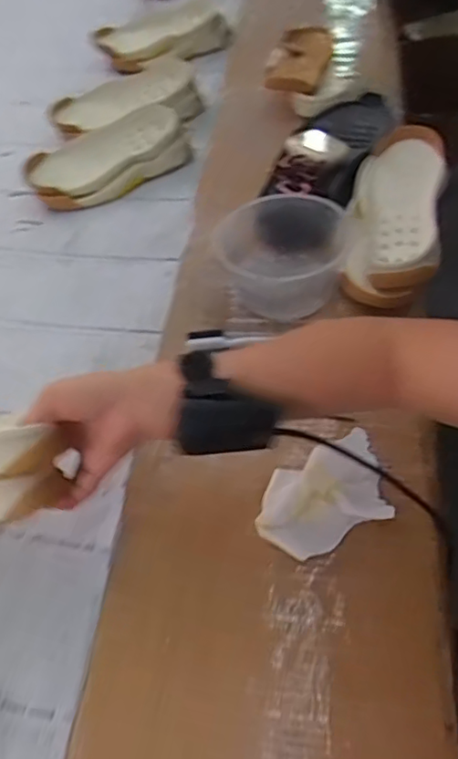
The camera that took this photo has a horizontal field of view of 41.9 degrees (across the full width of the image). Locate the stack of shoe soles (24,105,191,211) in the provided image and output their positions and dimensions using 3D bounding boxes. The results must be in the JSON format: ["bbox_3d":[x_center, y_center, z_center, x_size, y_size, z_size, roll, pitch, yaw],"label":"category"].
[{"bbox_3d":[-0.175,-0.325,0.881,0.244,0.067,0.103,-24,54,-12],"label":"stack of shoe soles"}]

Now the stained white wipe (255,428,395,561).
[{"bbox_3d":[0.079,0.091,0.492,0.120,0.025,0.081,-23,53,-11],"label":"stained white wipe"}]

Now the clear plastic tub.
[{"bbox_3d":[0.053,-0.120,0.633,0.136,0.085,0.128,0,52,7],"label":"clear plastic tub"}]

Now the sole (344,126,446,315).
[{"bbox_3d":[0.186,-0.187,0.668,0.098,0.055,0.252,9,54,13],"label":"sole"}]

